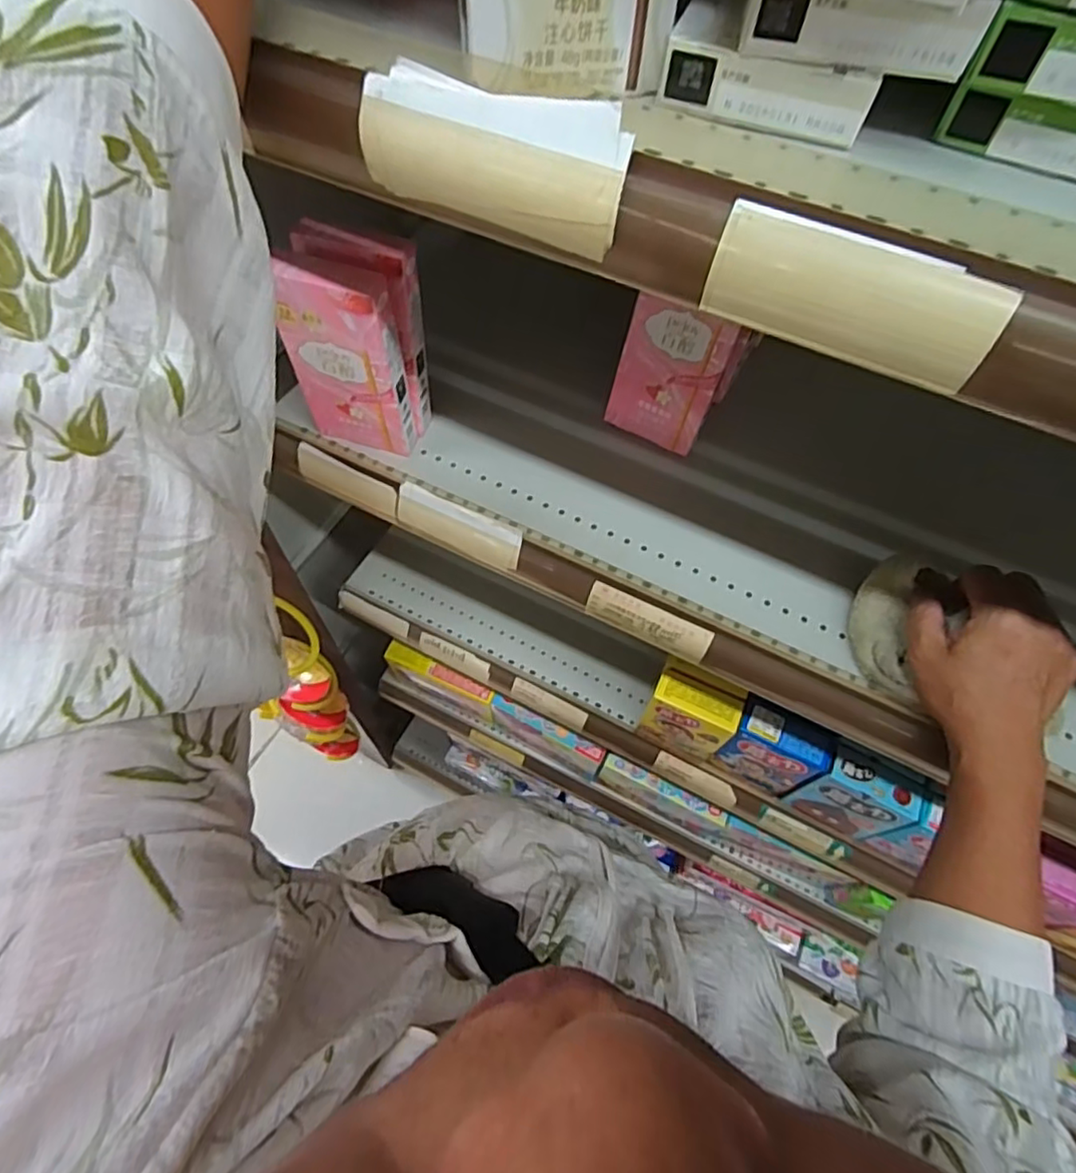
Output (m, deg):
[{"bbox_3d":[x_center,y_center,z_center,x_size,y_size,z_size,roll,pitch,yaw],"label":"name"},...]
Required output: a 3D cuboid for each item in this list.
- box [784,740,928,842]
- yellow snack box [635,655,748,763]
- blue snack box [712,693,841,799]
[{"bbox_3d":[0.319,0.213,0.637,0.088,0.118,0.040,28,62,12],"label":"box"},{"bbox_3d":[0.163,0.139,0.674,0.091,0.122,0.052,25,61,10],"label":"yellow snack box"},{"bbox_3d":[0.242,0.172,0.659,0.091,0.128,0.040,26,62,11],"label":"blue snack box"}]

